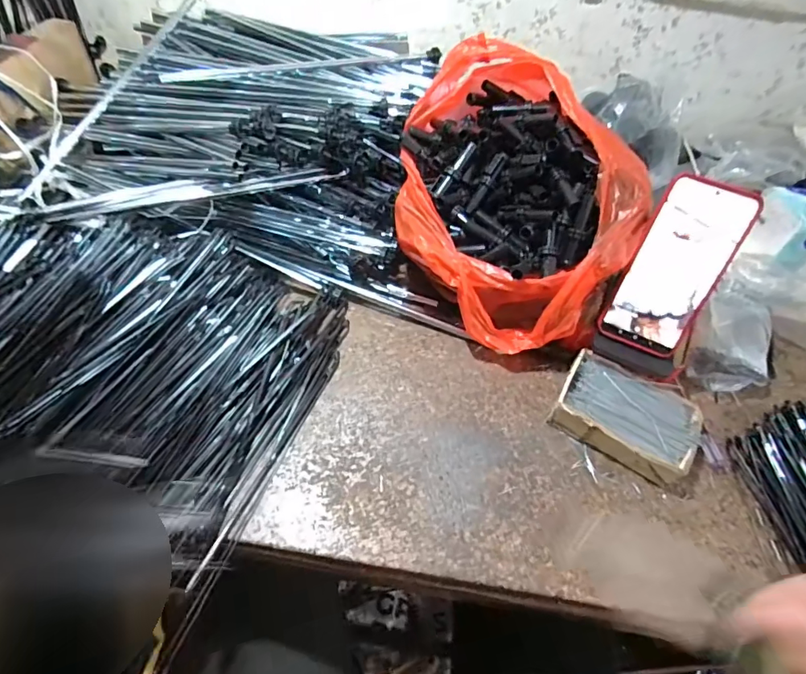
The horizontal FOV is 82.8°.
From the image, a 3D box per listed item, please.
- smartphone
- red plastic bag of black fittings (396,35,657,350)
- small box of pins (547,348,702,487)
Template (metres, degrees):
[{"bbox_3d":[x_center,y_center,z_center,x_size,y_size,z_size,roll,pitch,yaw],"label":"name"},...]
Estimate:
[{"bbox_3d":[0.257,-0.064,0.433,0.077,0.162,0.014,26,26,18],"label":"smartphone"},{"bbox_3d":[0.120,-0.149,0.499,0.244,0.195,0.265,3,51,0],"label":"red plastic bag of black fittings"},{"bbox_3d":[0.223,0.077,0.457,0.124,0.043,0.090,28,55,19],"label":"small box of pins"}]

